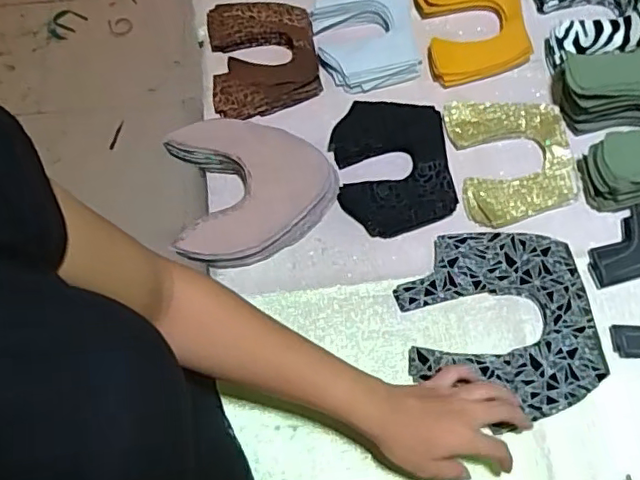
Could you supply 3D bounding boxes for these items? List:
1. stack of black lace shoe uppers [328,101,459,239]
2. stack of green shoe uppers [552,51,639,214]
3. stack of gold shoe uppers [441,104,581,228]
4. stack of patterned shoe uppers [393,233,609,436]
[{"bbox_3d":[0.082,-0.086,0.662,0.127,0.034,0.155,-8,66,0],"label":"stack of black lace shoe uppers"},{"bbox_3d":[0.358,-0.137,0.652,0.155,0.059,0.186,-12,66,-2],"label":"stack of green shoe uppers"},{"bbox_3d":[0.223,-0.096,0.668,0.134,0.015,0.153,-9,66,-1],"label":"stack of gold shoe uppers"},{"bbox_3d":[0.182,0.083,0.595,0.187,0.021,0.185,-7,66,0],"label":"stack of patterned shoe uppers"}]

